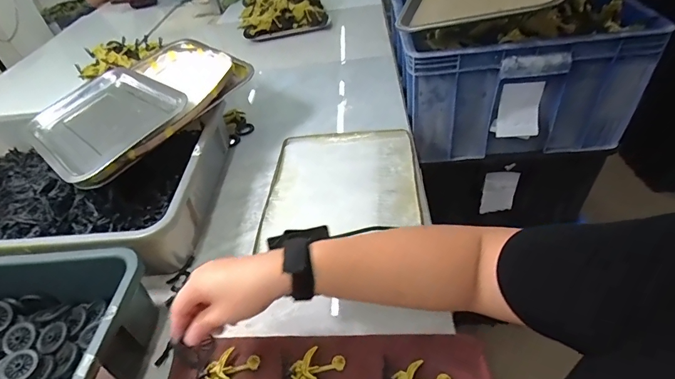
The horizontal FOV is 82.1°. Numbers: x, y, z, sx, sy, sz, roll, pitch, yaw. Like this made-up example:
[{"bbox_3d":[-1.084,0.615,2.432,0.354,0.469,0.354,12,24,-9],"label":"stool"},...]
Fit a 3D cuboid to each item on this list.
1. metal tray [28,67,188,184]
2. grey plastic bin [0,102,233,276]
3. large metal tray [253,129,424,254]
[{"bbox_3d":[-0.393,-0.124,0.647,0.294,0.022,0.206,29,62,35],"label":"metal tray"},{"bbox_3d":[-0.452,-0.008,0.632,0.500,0.102,0.347,-5,42,5],"label":"grey plastic bin"},{"bbox_3d":[0.008,-0.017,0.636,0.238,0.017,0.255,-1,44,6],"label":"large metal tray"}]

